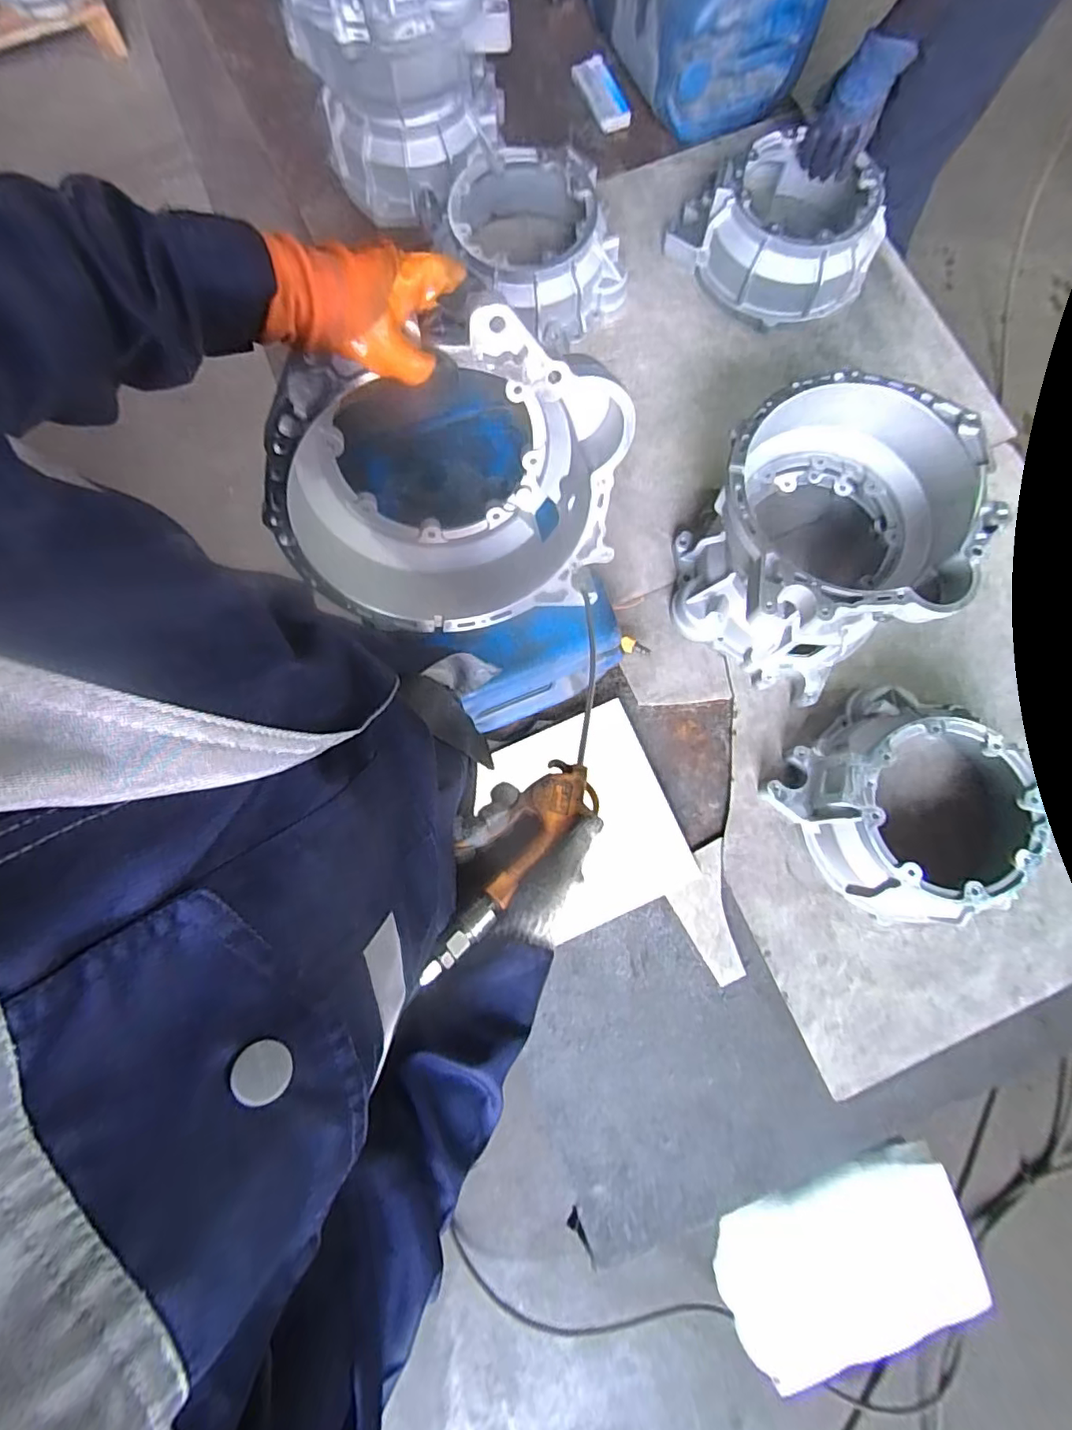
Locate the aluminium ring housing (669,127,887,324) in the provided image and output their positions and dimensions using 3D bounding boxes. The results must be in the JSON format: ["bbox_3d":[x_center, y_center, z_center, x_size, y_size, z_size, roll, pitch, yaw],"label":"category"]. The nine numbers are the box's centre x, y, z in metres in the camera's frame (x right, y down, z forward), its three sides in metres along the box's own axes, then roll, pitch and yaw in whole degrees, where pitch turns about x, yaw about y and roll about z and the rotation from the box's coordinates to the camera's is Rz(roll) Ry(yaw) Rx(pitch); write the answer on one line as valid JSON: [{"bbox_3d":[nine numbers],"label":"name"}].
[{"bbox_3d":[0.421,-0.837,0.989,0.265,0.137,0.298,-29,81,-6],"label":"aluminium ring housing"}]

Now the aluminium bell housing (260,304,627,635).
[{"bbox_3d":[-0.081,-0.219,0.561,0.321,0.294,0.176,-11,79,-2],"label":"aluminium bell housing"}]

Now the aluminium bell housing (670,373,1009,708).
[{"bbox_3d":[0.393,-0.240,0.821,0.320,0.256,0.341,28,80,5],"label":"aluminium bell housing"}]

